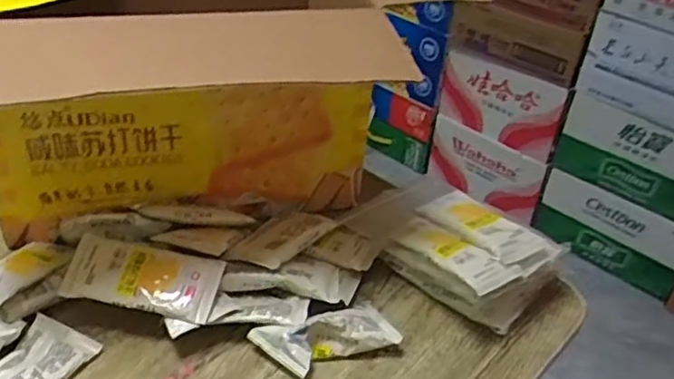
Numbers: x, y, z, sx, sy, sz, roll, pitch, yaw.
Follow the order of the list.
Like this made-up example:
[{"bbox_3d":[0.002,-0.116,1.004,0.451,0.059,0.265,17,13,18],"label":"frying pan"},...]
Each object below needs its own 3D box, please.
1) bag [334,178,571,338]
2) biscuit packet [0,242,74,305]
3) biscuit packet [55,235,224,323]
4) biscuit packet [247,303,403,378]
[{"bbox_3d":[0.117,0.047,0.682,0.130,0.062,0.212,-26,46,-35],"label":"bag"},{"bbox_3d":[-0.306,0.073,0.614,0.060,0.022,0.106,23,40,23],"label":"biscuit packet"},{"bbox_3d":[-0.179,0.080,0.591,0.136,0.012,0.062,12,55,1],"label":"biscuit packet"},{"bbox_3d":[-0.010,0.135,0.586,0.121,0.036,0.057,-13,40,-23],"label":"biscuit packet"}]

